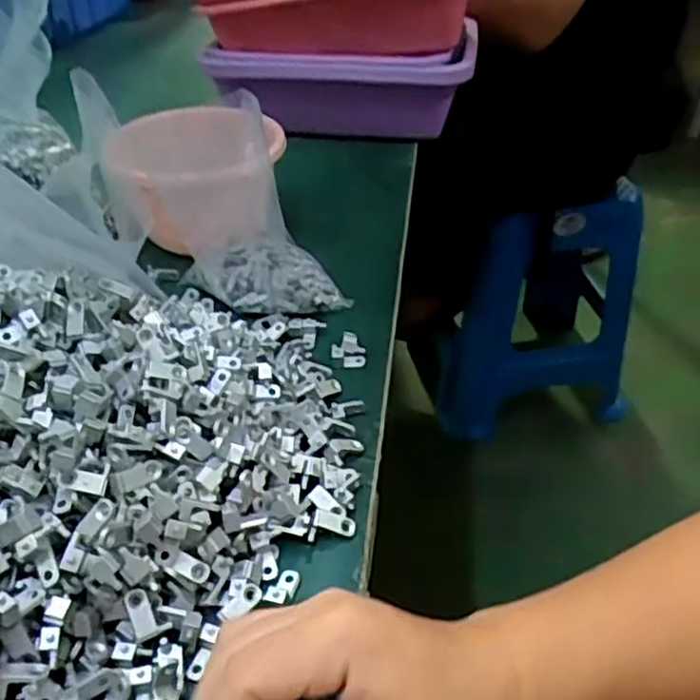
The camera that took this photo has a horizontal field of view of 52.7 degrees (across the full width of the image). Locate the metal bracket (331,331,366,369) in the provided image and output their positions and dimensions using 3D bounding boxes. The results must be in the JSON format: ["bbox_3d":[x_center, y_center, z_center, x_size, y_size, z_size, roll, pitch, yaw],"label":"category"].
[{"bbox_3d":[-0.001,-0.001,0.493,0.023,0.012,0.025,1,39,1],"label":"metal bracket"}]

